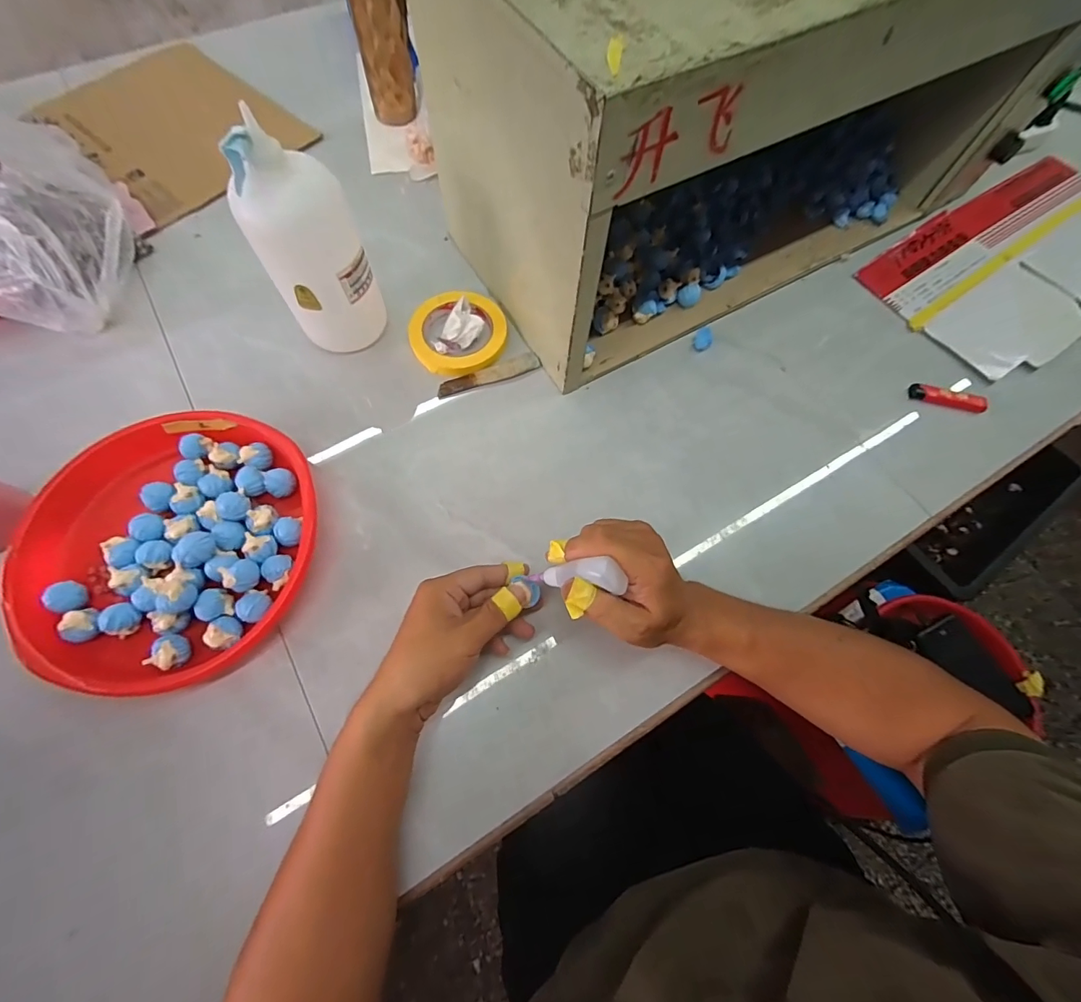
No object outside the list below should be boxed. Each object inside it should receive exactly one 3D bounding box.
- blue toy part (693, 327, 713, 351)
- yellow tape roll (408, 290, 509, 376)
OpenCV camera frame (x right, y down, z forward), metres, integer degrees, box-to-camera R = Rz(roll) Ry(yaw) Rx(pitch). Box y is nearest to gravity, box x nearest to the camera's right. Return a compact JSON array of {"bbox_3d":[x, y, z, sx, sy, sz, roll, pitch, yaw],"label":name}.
[{"bbox_3d":[0.190,-0.189,0.538,0.020,0.017,0.023,22,71,6],"label":"blue toy part"},{"bbox_3d":[-0.094,-0.195,0.527,0.110,0.013,0.106,1,68,-2],"label":"yellow tape roll"}]

